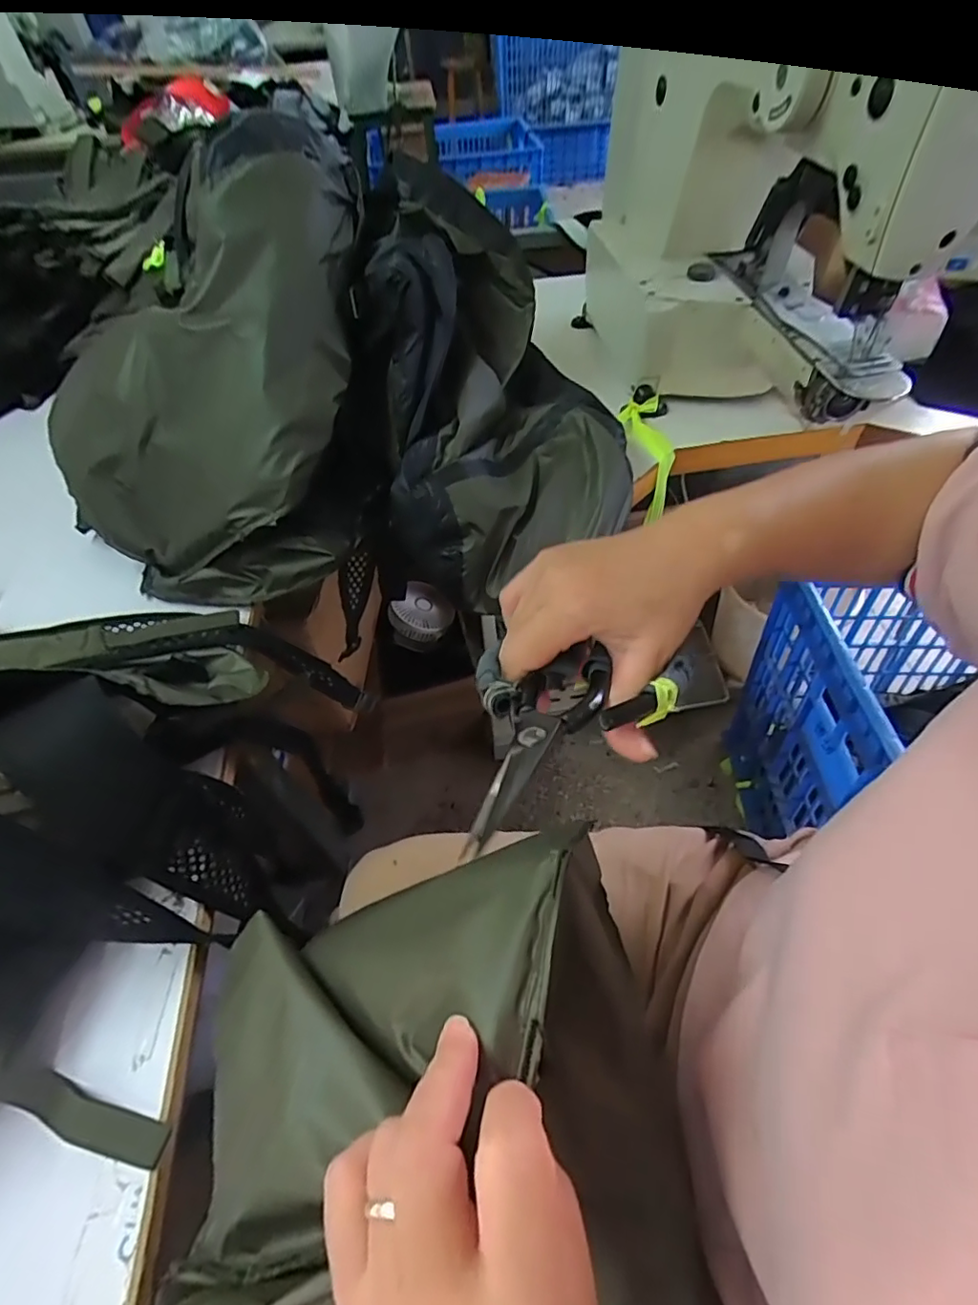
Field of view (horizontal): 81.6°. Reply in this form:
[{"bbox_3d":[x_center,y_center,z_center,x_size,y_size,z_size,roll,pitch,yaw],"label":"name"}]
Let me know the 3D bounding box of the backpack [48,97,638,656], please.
[{"bbox_3d":[-0.113,-0.261,0.575,0.501,0.294,0.431,15,56,15],"label":"backpack"}]

